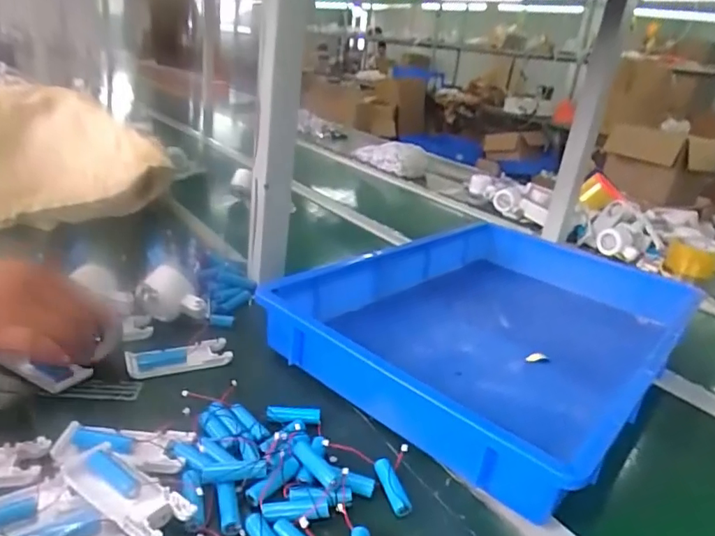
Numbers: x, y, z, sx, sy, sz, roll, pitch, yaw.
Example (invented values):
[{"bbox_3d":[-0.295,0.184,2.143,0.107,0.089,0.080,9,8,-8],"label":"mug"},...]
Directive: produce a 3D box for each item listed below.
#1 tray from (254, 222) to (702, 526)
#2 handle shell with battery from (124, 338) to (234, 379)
[{"bbox_3d":[0.184,0.052,0.678,0.344,0.085,0.552,25,28,37],"label":"tray"},{"bbox_3d":[-0.191,0.097,0.556,0.104,0.012,0.040,-3,24,-23],"label":"handle shell with battery"}]

